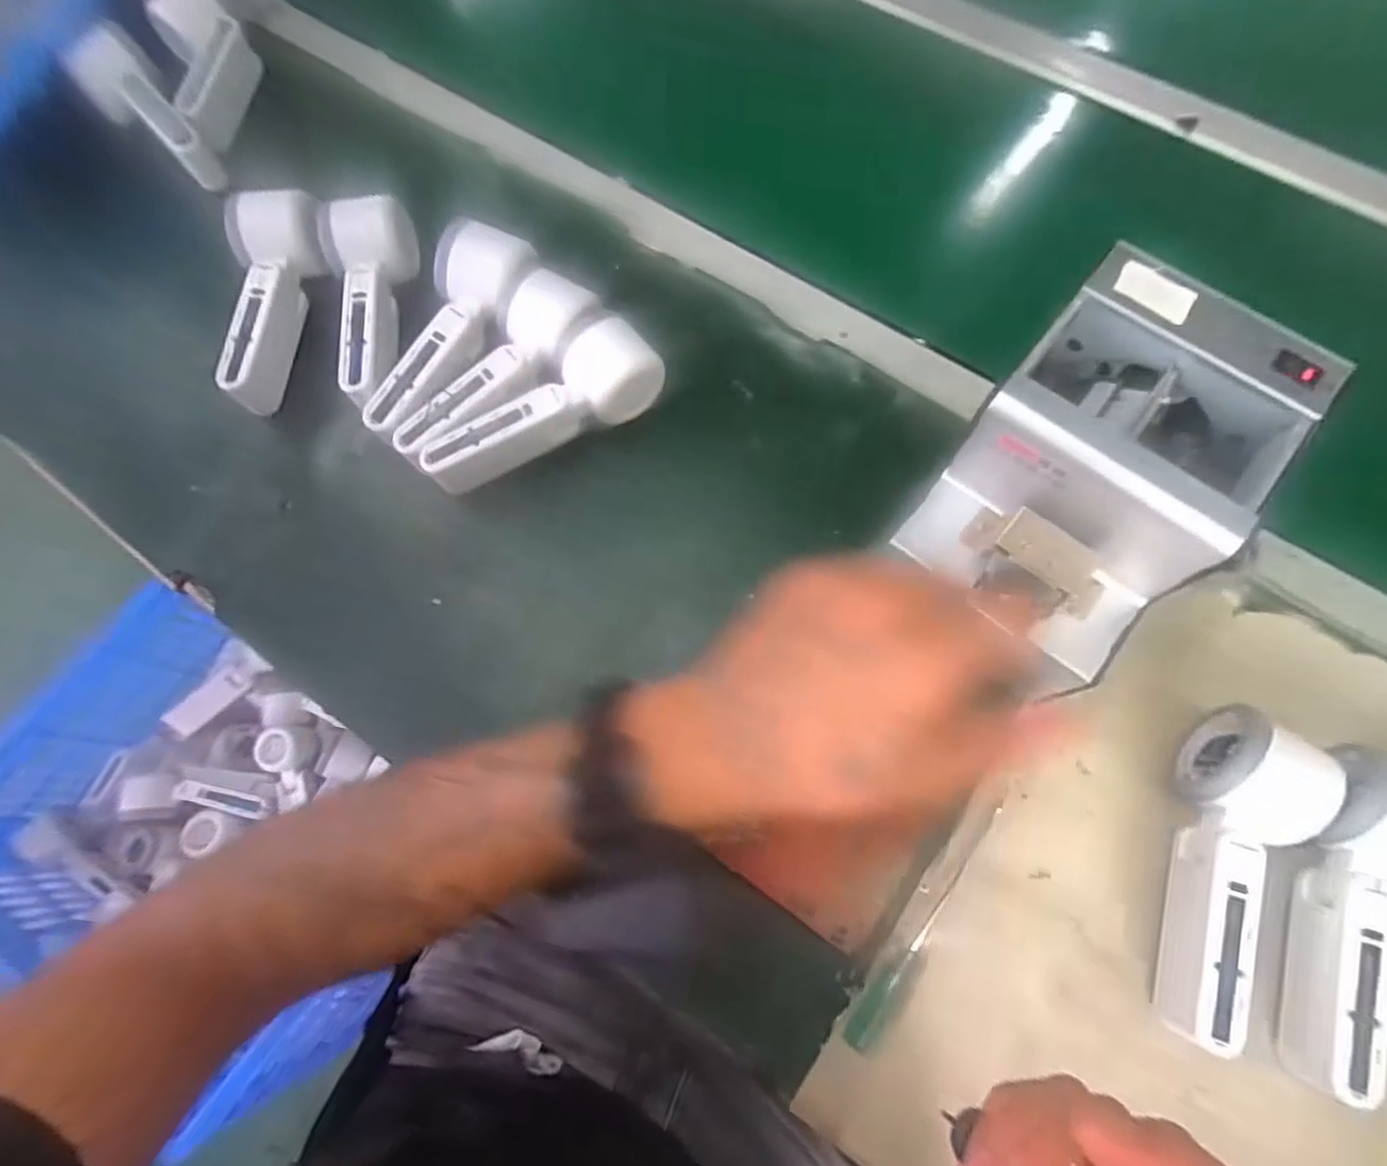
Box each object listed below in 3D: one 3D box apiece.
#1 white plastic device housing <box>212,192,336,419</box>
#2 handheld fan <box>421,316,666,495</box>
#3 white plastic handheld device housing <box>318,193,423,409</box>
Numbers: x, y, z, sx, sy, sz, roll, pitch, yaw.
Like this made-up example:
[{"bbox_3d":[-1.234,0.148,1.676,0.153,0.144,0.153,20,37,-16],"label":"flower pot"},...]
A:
[{"bbox_3d":[-0.299,-0.199,0.481,0.057,0.050,0.159,8,88,4],"label":"white plastic device housing"},{"bbox_3d":[-0.098,-0.115,0.452,0.165,0.051,0.052,-27,74,-6],"label":"handheld fan"},{"bbox_3d":[-0.229,-0.195,0.478,0.053,0.045,0.161,-4,73,1],"label":"white plastic handheld device housing"}]

